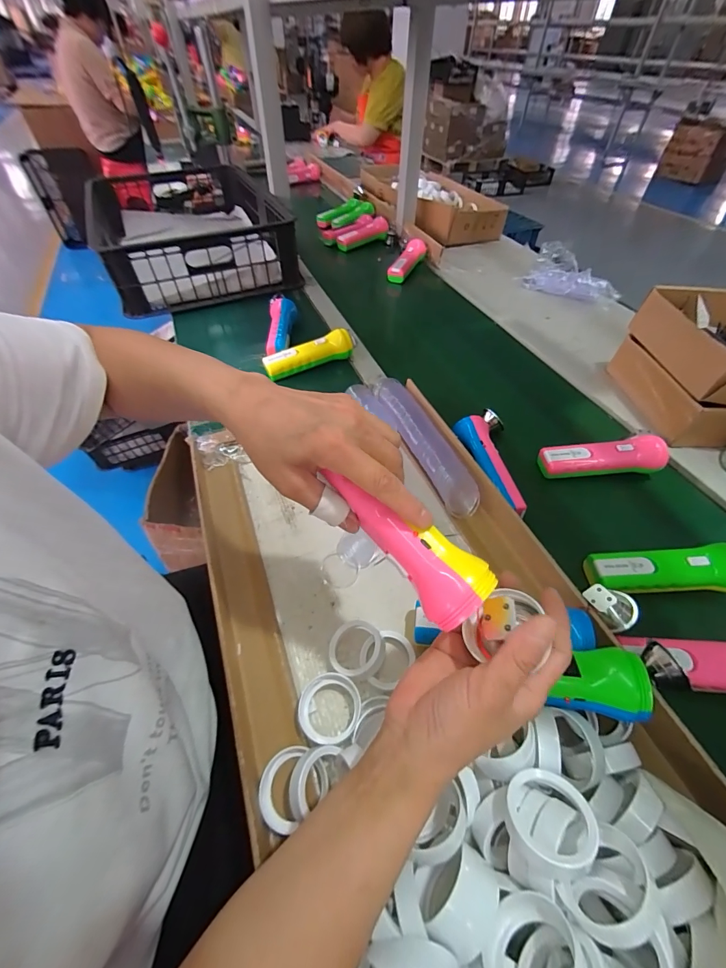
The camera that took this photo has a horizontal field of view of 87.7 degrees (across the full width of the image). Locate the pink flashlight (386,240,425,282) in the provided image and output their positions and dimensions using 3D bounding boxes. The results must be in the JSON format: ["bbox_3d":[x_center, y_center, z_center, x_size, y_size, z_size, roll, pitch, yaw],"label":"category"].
[{"bbox_3d":[0.114,-0.567,0.957,0.054,0.047,0.166,18,52,14],"label":"pink flashlight"}]

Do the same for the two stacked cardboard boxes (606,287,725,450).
[{"bbox_3d":[0.562,-0.186,0.590,0.219,0.134,0.231,0,50,-1],"label":"two stacked cardboard boxes"}]

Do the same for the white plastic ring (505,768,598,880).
[{"bbox_3d":[0.121,0.218,0.245,0.051,0.018,0.052,2,22,21],"label":"white plastic ring"}]

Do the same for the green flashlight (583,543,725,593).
[{"bbox_3d":[0.341,0.096,0.418,0.170,0.036,0.045,-2,50,-2],"label":"green flashlight"}]

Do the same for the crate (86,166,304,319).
[{"bbox_3d":[-0.440,-0.655,0.964,0.402,0.125,0.607,-19,53,-15],"label":"crate"}]

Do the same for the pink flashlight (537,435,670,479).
[{"bbox_3d":[0.334,-0.035,0.528,0.169,0.043,0.046,-3,50,-3],"label":"pink flashlight"}]

